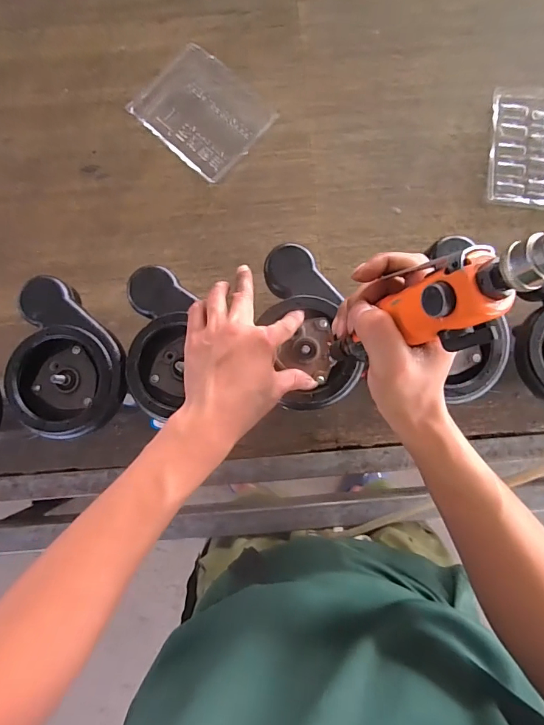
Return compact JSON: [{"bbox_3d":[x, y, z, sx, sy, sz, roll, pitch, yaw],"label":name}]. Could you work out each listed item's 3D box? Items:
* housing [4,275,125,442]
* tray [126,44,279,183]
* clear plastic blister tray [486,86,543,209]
[{"bbox_3d":[-0.222,0.000,0.431,0.116,0.037,0.153,-44,87,-3],"label":"housing"},{"bbox_3d":[-0.104,-0.378,0.621,0.186,0.018,0.151,43,87,3],"label":"tray"},{"bbox_3d":[0.403,-0.323,0.617,0.156,0.022,0.197,6,86,1],"label":"clear plastic blister tray"}]

